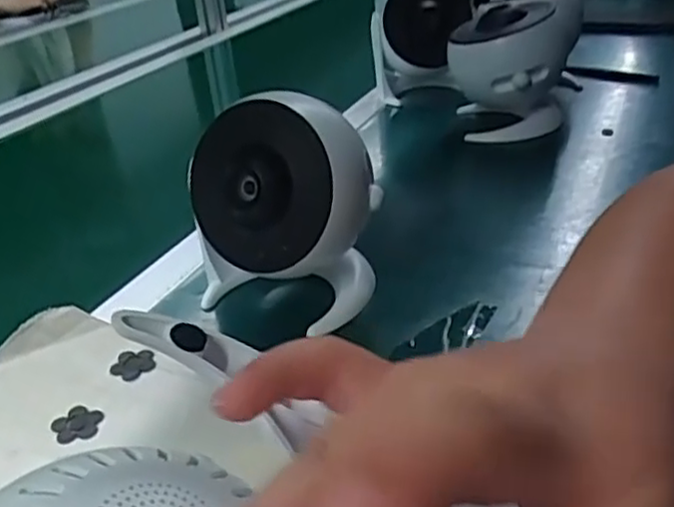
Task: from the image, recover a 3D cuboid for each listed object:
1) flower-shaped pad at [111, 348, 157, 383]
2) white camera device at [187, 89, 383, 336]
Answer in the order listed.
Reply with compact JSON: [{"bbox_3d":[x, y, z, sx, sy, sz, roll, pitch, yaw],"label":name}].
[{"bbox_3d":[-0.123,0.067,0.424,0.025,0.004,0.022,-27,44,-22],"label":"flower-shaped pad"},{"bbox_3d":[-0.034,-0.032,0.456,0.114,0.132,0.090,13,34,32],"label":"white camera device"}]

